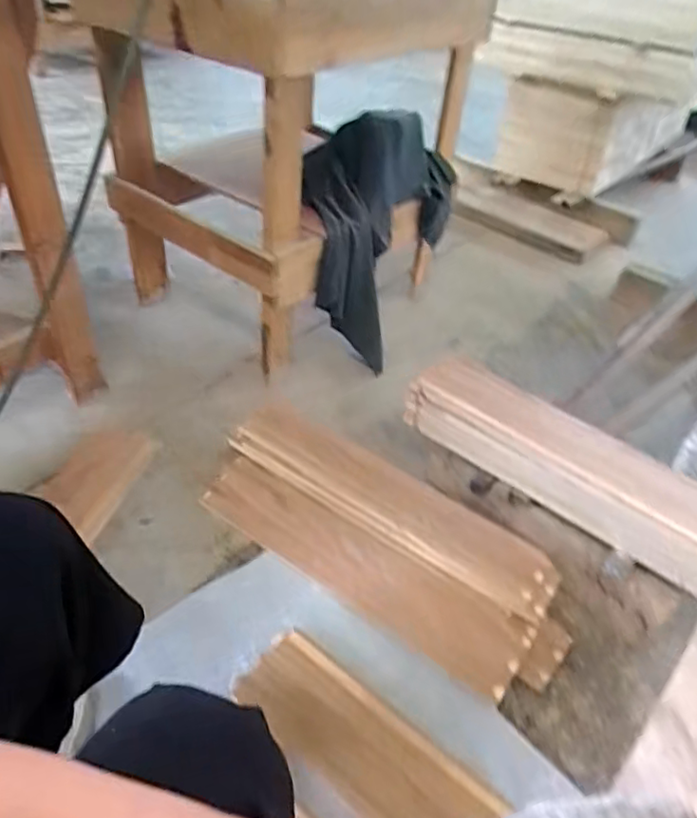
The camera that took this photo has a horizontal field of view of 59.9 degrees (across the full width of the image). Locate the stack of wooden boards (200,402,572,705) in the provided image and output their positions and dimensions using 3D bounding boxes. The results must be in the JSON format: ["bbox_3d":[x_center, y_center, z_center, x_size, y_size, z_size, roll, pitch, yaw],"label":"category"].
[{"bbox_3d":[0.052,0.191,0.921,0.578,0.040,0.227,29,60,20],"label":"stack of wooden boards"}]

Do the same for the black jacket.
[{"bbox_3d":[0.045,-0.351,1.275,0.295,0.437,0.362,11,41,6],"label":"black jacket"}]

